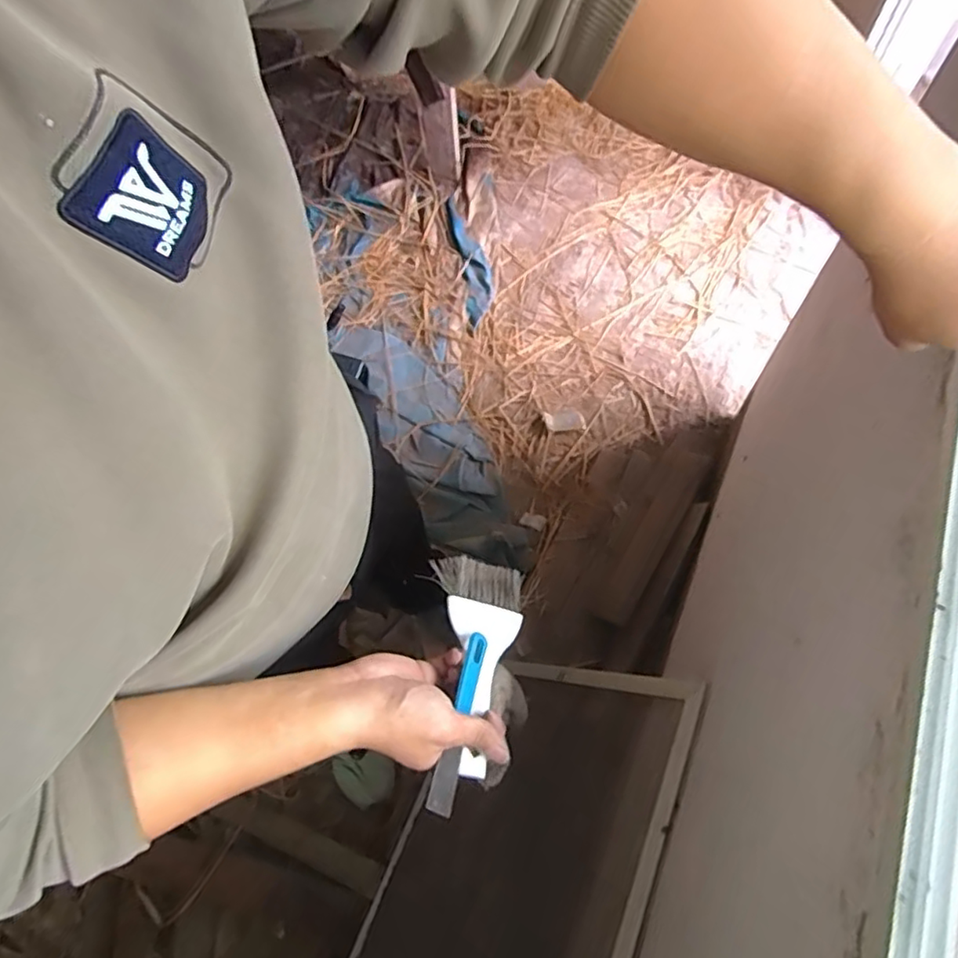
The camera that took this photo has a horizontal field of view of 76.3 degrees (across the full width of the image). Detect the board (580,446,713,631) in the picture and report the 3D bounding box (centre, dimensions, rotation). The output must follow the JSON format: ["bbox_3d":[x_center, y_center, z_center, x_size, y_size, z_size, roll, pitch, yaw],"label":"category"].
[{"bbox_3d":[0.398,0.120,1.441,0.120,0.024,0.496,18,61,37],"label":"board"}]

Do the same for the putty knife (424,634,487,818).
[{"bbox_3d":[-0.015,0.188,0.480,0.018,0.016,0.136,13,59,7],"label":"putty knife"}]

